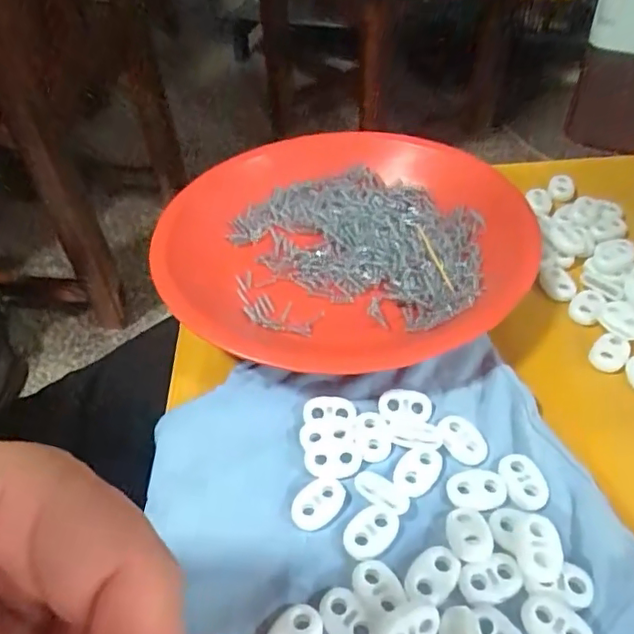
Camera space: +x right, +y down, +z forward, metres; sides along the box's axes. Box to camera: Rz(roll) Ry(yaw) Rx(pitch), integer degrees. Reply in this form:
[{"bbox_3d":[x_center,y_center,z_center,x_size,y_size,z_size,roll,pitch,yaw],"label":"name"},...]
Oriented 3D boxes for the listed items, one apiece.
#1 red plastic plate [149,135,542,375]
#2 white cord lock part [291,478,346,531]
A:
[{"bbox_3d":[0.015,-0.050,0.314,0.191,0.021,0.191,-2,47,2],"label":"red plastic plate"},{"bbox_3d":[0.001,0.071,0.214,0.015,0.004,0.022,30,56,28],"label":"white cord lock part"}]

